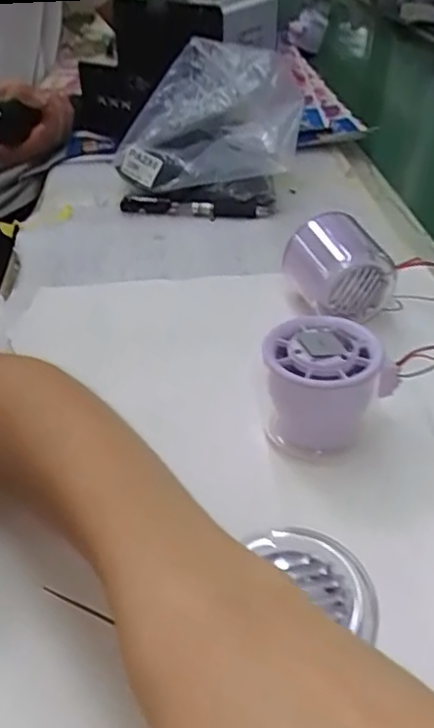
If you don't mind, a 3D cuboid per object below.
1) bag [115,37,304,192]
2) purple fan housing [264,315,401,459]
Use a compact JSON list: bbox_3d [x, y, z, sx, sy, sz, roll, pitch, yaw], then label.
[{"bbox_3d":[-0.009,-0.227,0.601,0.156,0.116,0.125,0,38,-3],"label":"bag"},{"bbox_3d":[0.054,0.011,0.325,0.060,0.052,0.058,27,45,30],"label":"purple fan housing"}]

